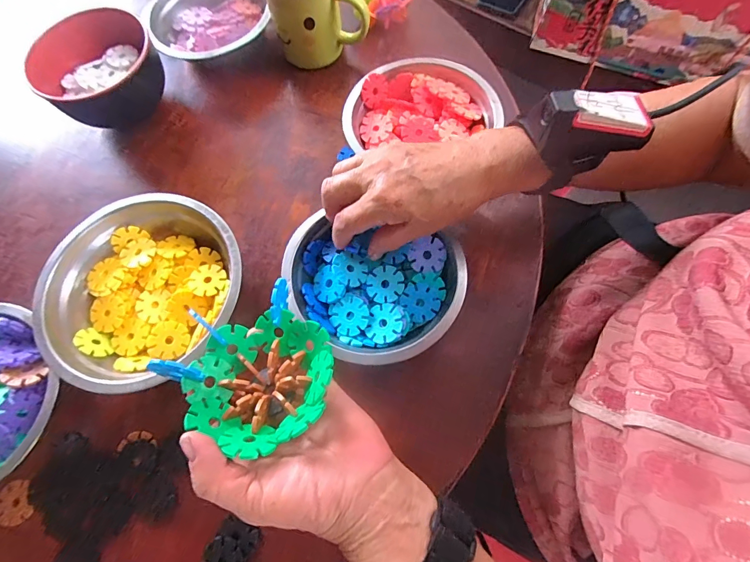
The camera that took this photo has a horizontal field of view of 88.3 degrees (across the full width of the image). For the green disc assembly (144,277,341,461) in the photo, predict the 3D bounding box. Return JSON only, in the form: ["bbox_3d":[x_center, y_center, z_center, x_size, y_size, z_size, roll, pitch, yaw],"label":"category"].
[{"bbox_3d":[-0.075,0.055,0.240,0.093,0.037,0.095,-1,70,2],"label":"green disc assembly"}]

